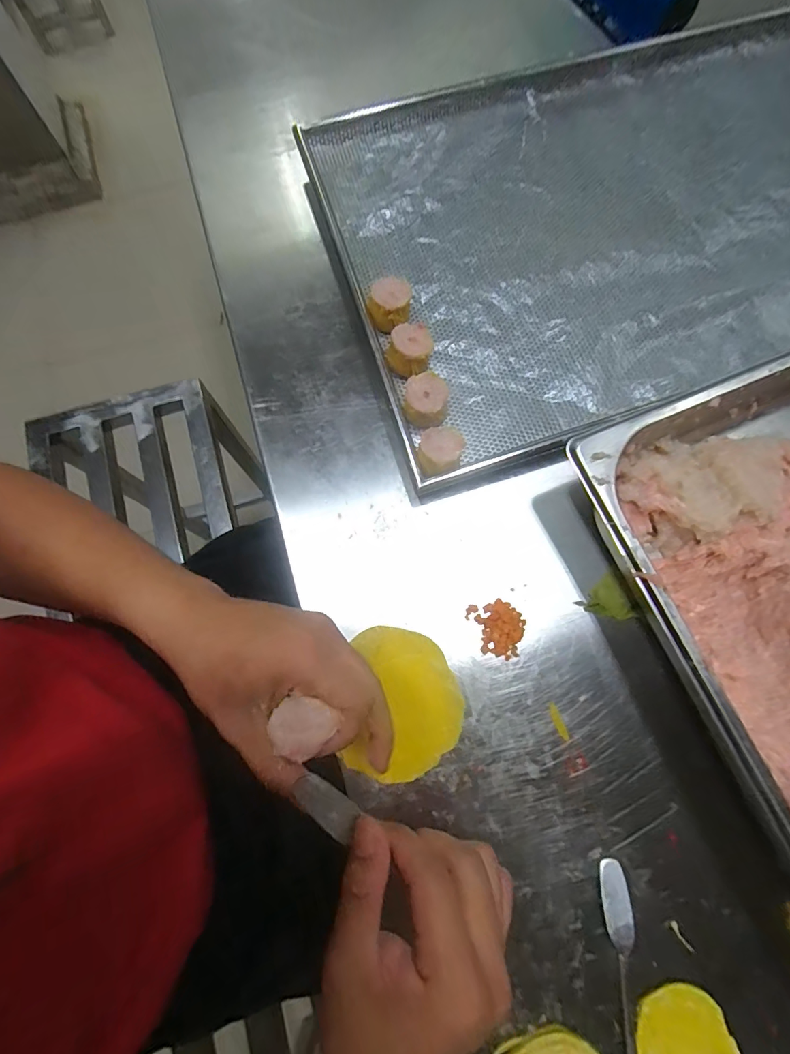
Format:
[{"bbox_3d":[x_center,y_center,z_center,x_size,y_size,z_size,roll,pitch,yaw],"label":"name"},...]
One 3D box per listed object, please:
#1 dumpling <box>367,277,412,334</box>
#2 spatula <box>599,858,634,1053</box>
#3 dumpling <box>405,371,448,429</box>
[{"bbox_3d":[-0.005,-0.202,0.419,0.037,0.034,0.040,4,76,2],"label":"dumpling"},{"bbox_3d":[0.155,0.303,0.303,0.017,0.007,0.136,-3,76,0],"label":"spatula"},{"bbox_3d":[0.027,-0.109,0.401,0.036,0.031,0.042,4,76,2],"label":"dumpling"}]

